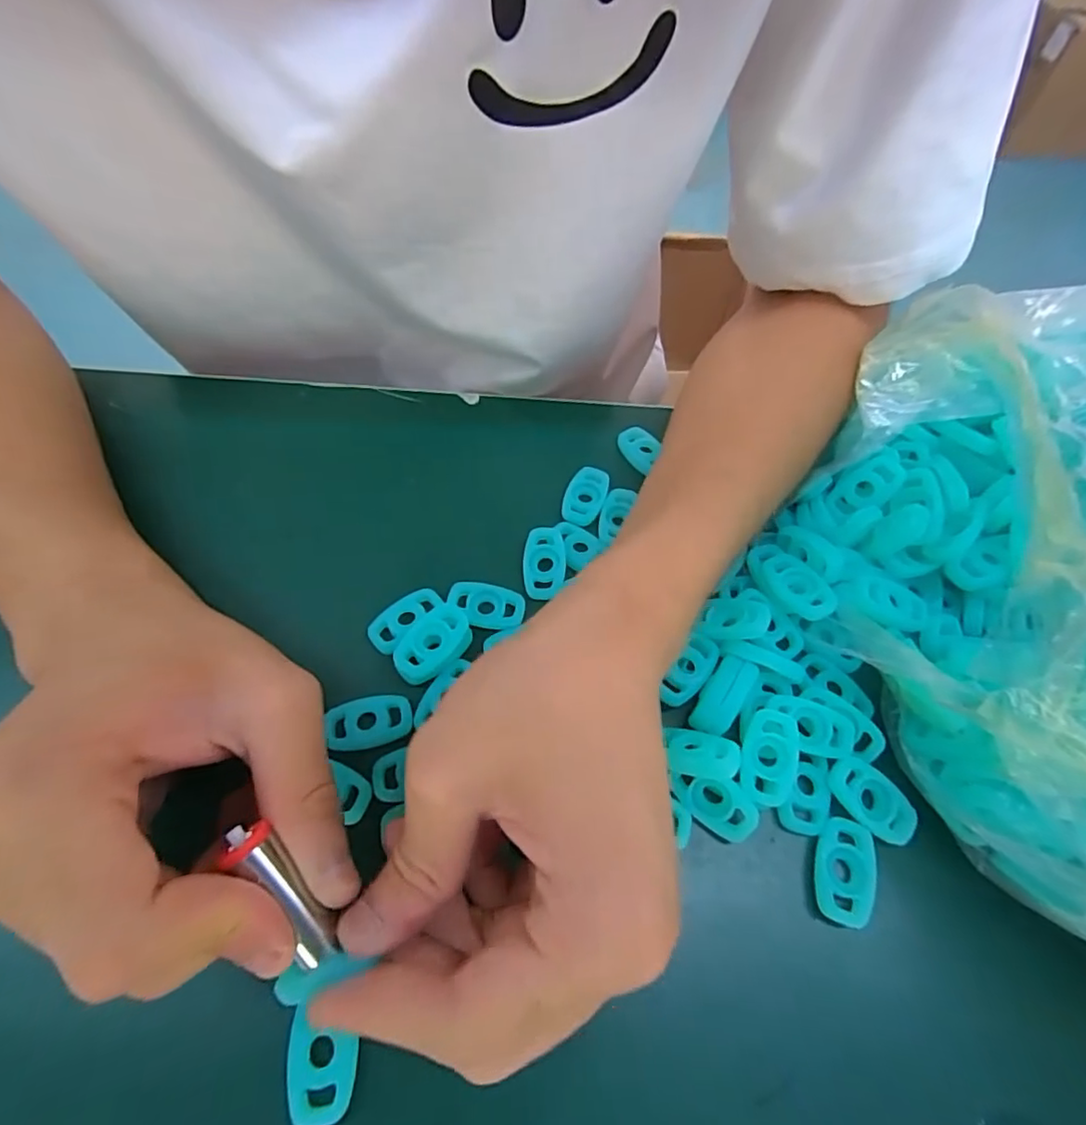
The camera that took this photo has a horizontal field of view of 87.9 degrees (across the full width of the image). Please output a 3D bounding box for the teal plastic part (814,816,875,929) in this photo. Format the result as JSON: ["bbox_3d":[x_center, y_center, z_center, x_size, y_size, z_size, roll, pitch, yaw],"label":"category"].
[{"bbox_3d":[0.101,0.102,0.188,0.017,0.004,0.031,17,59,7],"label":"teal plastic part"}]

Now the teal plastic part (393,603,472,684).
[{"bbox_3d":[-0.043,0.032,0.222,0.020,0.008,0.034,33,62,16],"label":"teal plastic part"}]

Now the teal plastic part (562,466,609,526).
[{"bbox_3d":[0.020,-0.032,0.266,0.018,0.004,0.032,19,59,9],"label":"teal plastic part"}]

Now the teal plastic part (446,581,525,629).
[{"bbox_3d":[-0.024,0.017,0.233,0.031,0.004,0.017,11,58,4],"label":"teal plastic part"}]

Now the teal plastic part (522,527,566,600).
[{"bbox_3d":[0.001,0.000,0.243,0.018,0.008,0.031,2,58,-2],"label":"teal plastic part"}]

